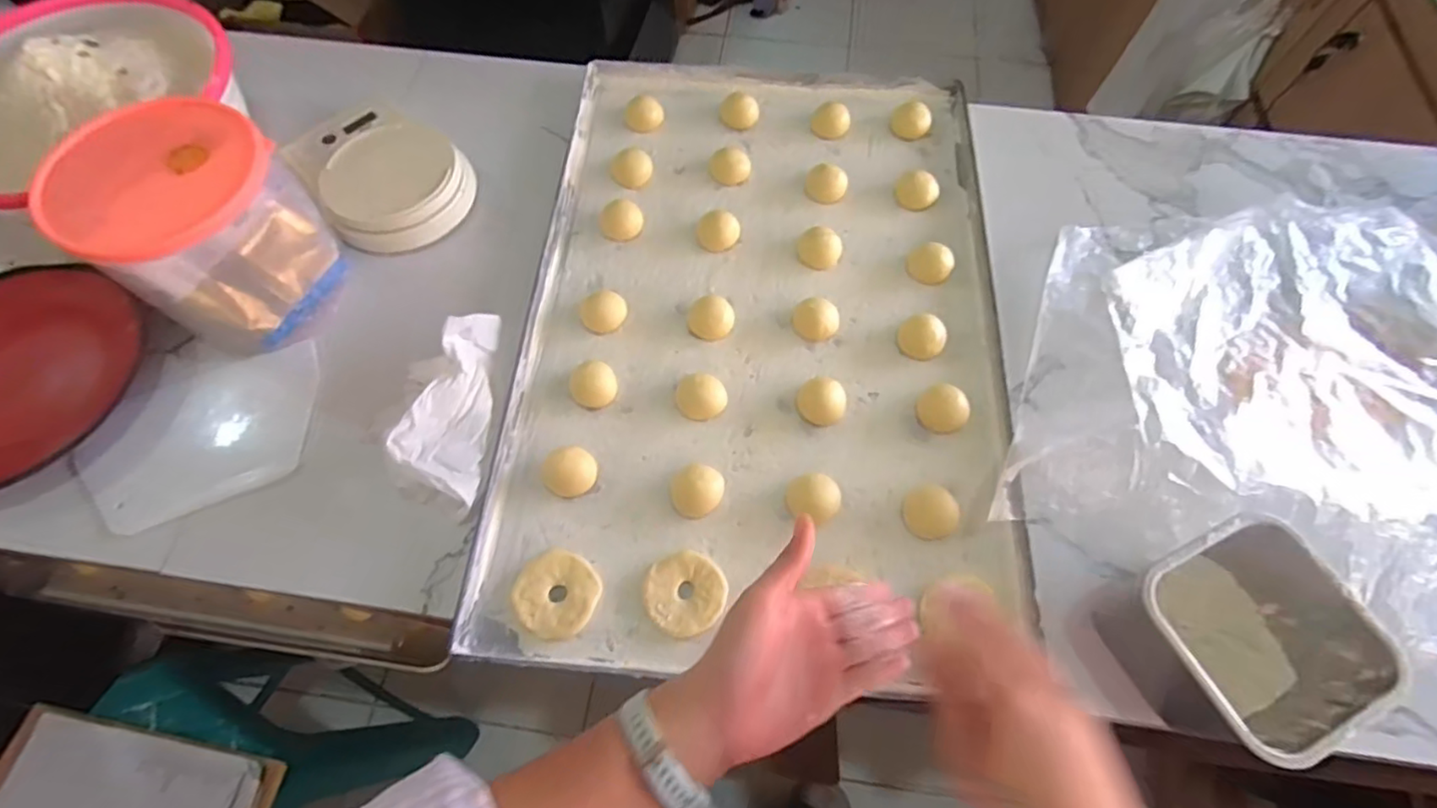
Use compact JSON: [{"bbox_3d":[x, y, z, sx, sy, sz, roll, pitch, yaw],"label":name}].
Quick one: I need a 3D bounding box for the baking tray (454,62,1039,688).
[{"bbox_3d":[0.041,-0.085,0.558,0.408,0.024,0.603,3,65,2],"label":"baking tray"}]

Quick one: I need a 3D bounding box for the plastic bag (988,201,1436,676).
[{"bbox_3d":[0.429,-0.038,0.506,0.359,0.068,0.401,15,66,7],"label":"plastic bag"}]

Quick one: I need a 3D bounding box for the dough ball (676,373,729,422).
[{"bbox_3d":[-0.013,-0.005,0.517,0.041,0.023,0.035,-6,65,-3],"label":"dough ball"}]

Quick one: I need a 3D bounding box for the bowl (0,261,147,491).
[{"bbox_3d":[-0.605,-0.031,0.526,0.212,0.054,0.211,31,69,14],"label":"bowl"}]

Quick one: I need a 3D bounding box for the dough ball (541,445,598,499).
[{"bbox_3d":[-0.118,0.053,0.489,0.041,0.021,0.039,0,65,0],"label":"dough ball"}]

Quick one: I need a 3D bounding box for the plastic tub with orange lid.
[{"bbox_3d":[-0.418,-0.140,0.507,0.142,0.146,0.137,0,65,0],"label":"plastic tub with orange lid"}]

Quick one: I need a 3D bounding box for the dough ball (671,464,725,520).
[{"bbox_3d":[-0.016,0.069,0.486,0.039,0.029,0.035,7,65,4],"label":"dough ball"}]

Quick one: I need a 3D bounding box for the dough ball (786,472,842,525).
[{"bbox_3d":[0.074,0.074,0.484,0.041,0.024,0.035,22,67,10],"label":"dough ball"}]

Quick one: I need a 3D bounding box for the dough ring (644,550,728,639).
[{"bbox_3d":[-0.024,0.139,0.457,0.058,0.011,0.058,0,65,0],"label":"dough ring"}]

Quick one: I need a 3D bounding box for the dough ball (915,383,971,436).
[{"bbox_3d":[0.186,0.005,0.513,0.041,0.024,0.035,35,70,15],"label":"dough ball"}]

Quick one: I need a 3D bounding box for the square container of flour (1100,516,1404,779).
[{"bbox_3d":[0.322,0.150,0.399,0.112,0.087,0.115,-24,67,-10],"label":"square container of flour"}]

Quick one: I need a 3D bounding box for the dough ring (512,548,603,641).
[{"bbox_3d":[-0.119,0.140,0.455,0.059,0.012,0.059,0,65,0],"label":"dough ring"}]

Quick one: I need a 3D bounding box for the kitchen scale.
[{"bbox_3d":[-0.331,-0.229,0.607,0.133,0.042,0.184,-39,70,-16],"label":"kitchen scale"}]

